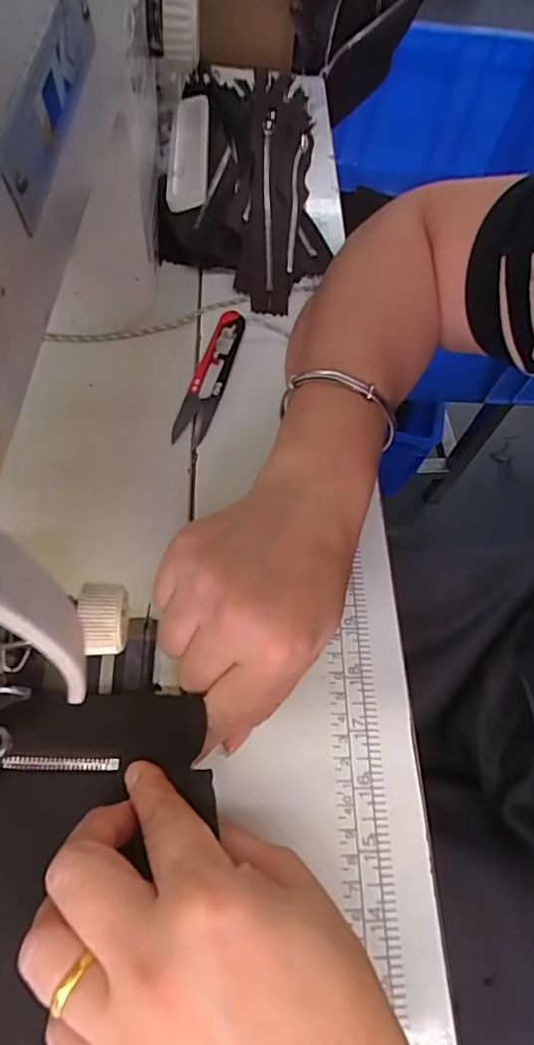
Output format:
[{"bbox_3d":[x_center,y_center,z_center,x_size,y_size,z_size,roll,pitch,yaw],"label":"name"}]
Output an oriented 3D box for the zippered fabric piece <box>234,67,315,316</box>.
[{"bbox_3d":[0.011,-0.275,0.454,0.062,0.016,0.265,17,65,-33],"label":"zippered fabric piece"}]

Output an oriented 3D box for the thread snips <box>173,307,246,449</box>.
[{"bbox_3d":[-0.037,-0.095,0.354,0.022,0.012,0.101,15,62,1],"label":"thread snips"}]

